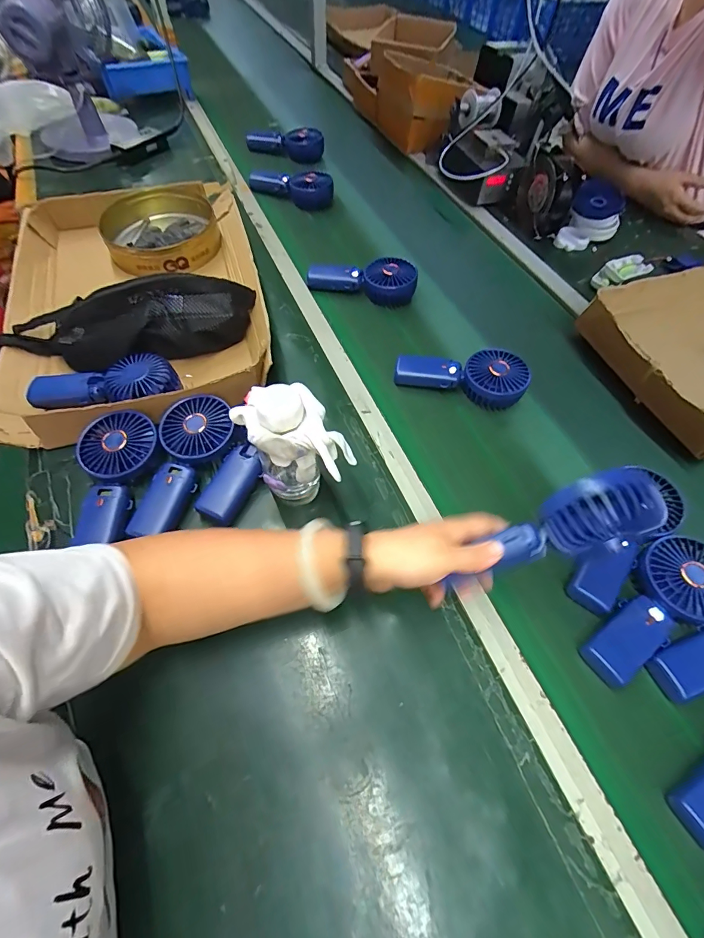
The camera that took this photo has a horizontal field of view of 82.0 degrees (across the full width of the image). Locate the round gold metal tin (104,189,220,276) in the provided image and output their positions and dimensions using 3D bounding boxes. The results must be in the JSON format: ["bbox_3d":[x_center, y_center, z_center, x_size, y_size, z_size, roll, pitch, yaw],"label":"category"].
[{"bbox_3d":[-0.333,-0.414,0.711,0.187,0.060,0.204,2,58,-3],"label":"round gold metal tin"}]

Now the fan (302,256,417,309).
[{"bbox_3d":[0.018,-0.318,0.686,0.183,0.046,0.077,-1,58,-5],"label":"fan"}]

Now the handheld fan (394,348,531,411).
[{"bbox_3d":[0.156,-0.140,0.584,0.180,0.047,0.078,12,58,3],"label":"handheld fan"}]

